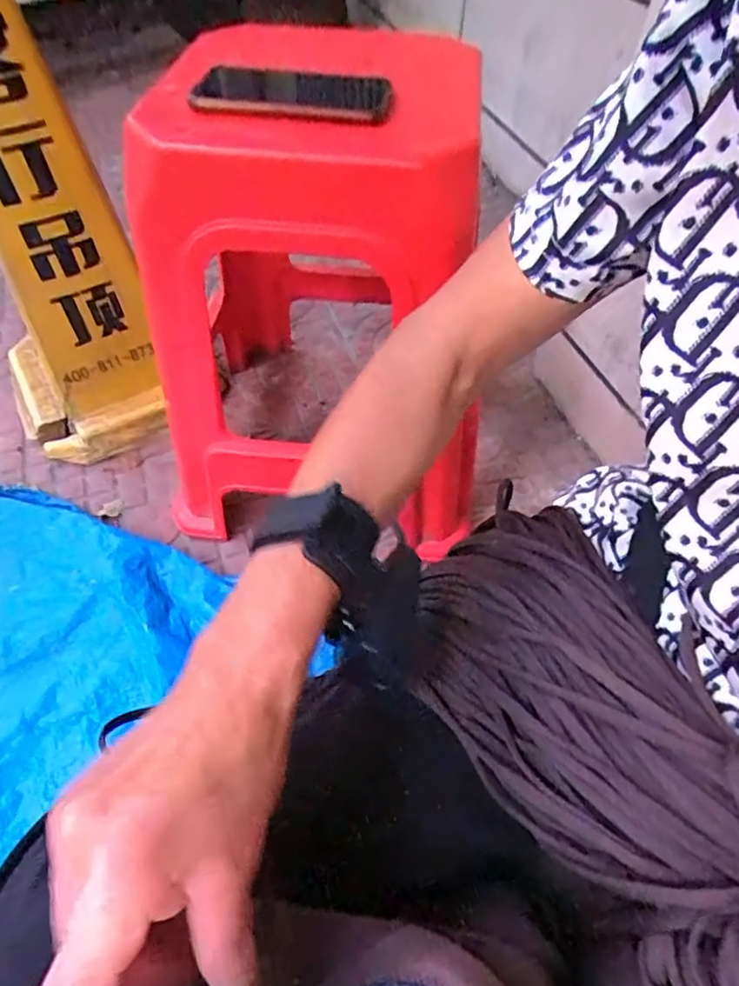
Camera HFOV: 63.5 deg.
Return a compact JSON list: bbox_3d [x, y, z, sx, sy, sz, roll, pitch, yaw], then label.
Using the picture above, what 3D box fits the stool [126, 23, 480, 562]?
[{"bbox_3d":[-0.067,-0.235,0.730,0.335,0.506,0.397,2,52,-1],"label":"stool"}]

